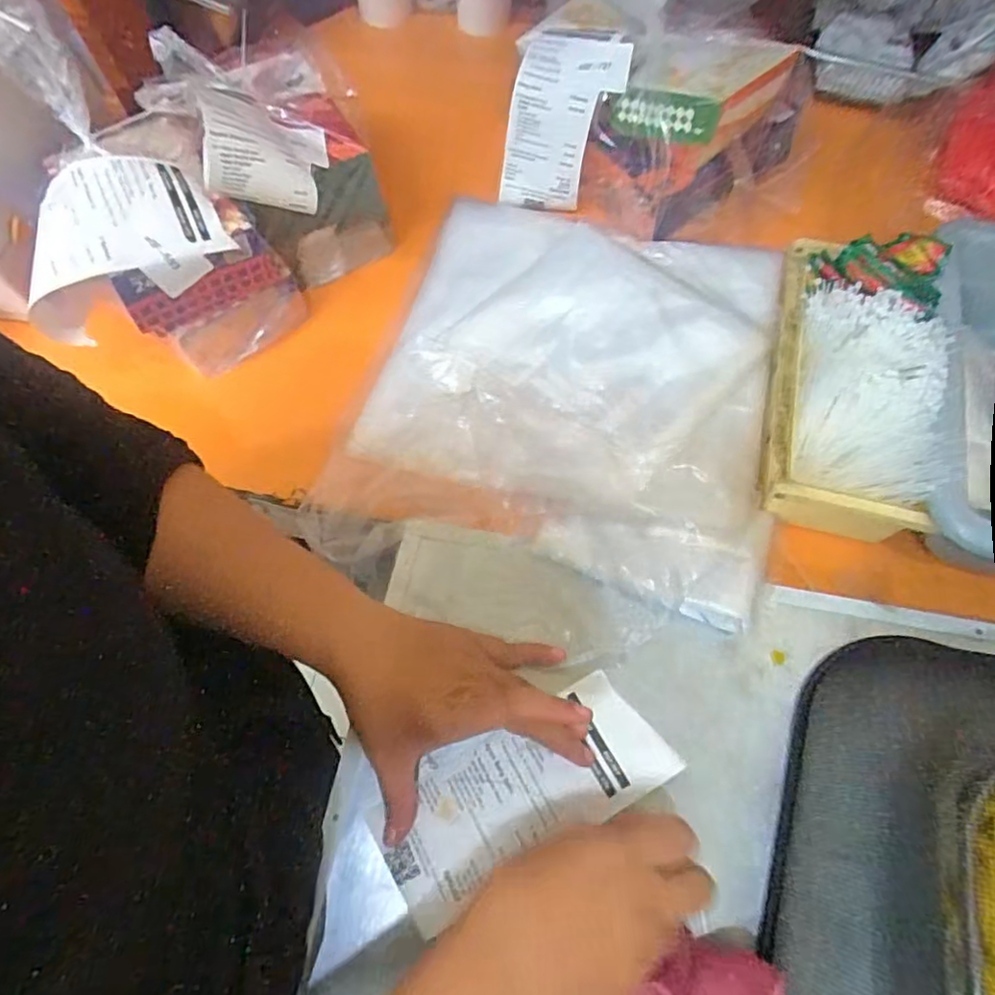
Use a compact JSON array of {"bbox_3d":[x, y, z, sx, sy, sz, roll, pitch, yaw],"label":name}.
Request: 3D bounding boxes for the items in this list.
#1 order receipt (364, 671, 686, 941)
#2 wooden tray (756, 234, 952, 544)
[{"bbox_3d":[0.016,0.185,0.386,0.184,0.008,0.083,-24,68,-7],"label":"order receipt"},{"bbox_3d":[0.259,-0.093,0.449,0.106,0.081,0.232,12,68,7],"label":"wooden tray"}]

